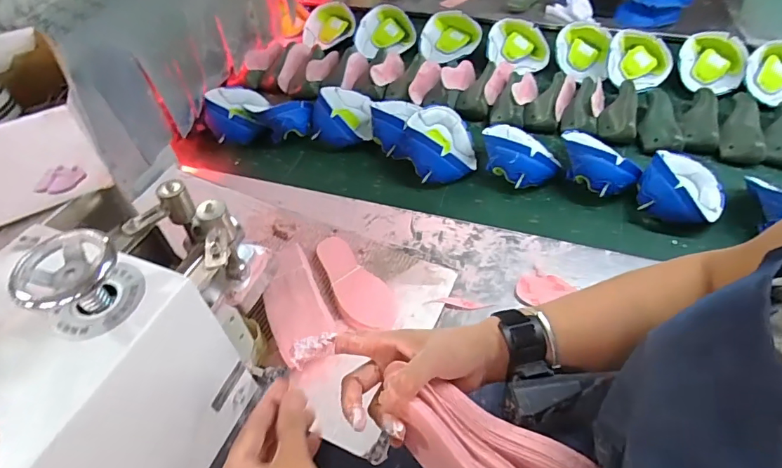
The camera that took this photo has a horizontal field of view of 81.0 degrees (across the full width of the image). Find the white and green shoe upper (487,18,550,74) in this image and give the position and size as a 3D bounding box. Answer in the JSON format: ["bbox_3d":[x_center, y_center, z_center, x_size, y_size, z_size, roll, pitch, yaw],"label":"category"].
[{"bbox_3d":[0.321,-0.469,1.148,0.152,0.063,0.171,15,51,10],"label":"white and green shoe upper"}]

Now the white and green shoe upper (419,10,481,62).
[{"bbox_3d":[0.155,-0.509,1.188,0.157,0.064,0.149,3,50,0],"label":"white and green shoe upper"}]

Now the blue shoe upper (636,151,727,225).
[{"bbox_3d":[0.509,-0.088,0.785,0.134,0.064,0.174,33,56,23],"label":"blue shoe upper"}]

